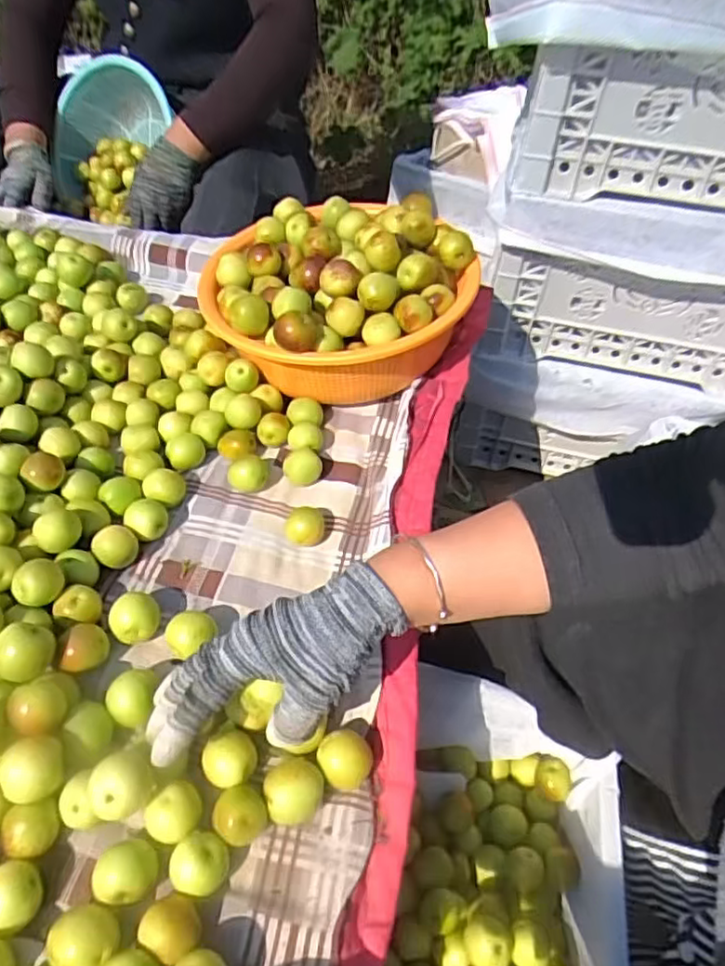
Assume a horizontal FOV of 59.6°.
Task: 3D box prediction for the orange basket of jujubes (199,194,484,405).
[{"bbox_3d":[-0.027,-0.177,0.616,0.222,0.134,0.236,3,49,-3],"label":"orange basket of jujubes"}]

